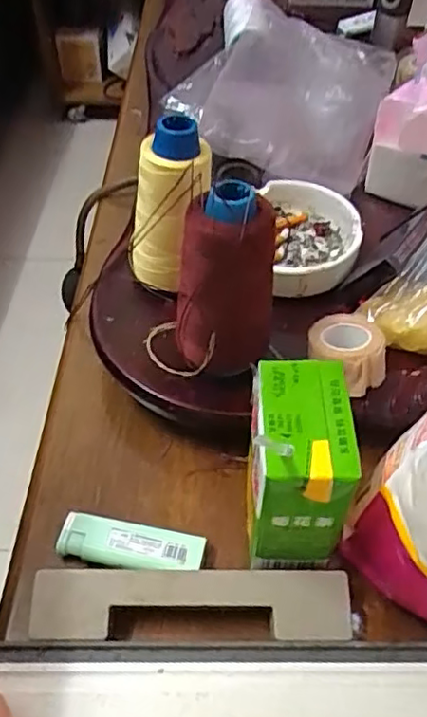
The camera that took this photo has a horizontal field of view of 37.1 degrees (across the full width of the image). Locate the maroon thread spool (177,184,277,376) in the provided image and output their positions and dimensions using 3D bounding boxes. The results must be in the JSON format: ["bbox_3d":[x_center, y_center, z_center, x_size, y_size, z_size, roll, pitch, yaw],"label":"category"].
[{"bbox_3d":[0.006,-0.036,0.352,0.051,0.113,0.047,0,48,0],"label":"maroon thread spool"}]

